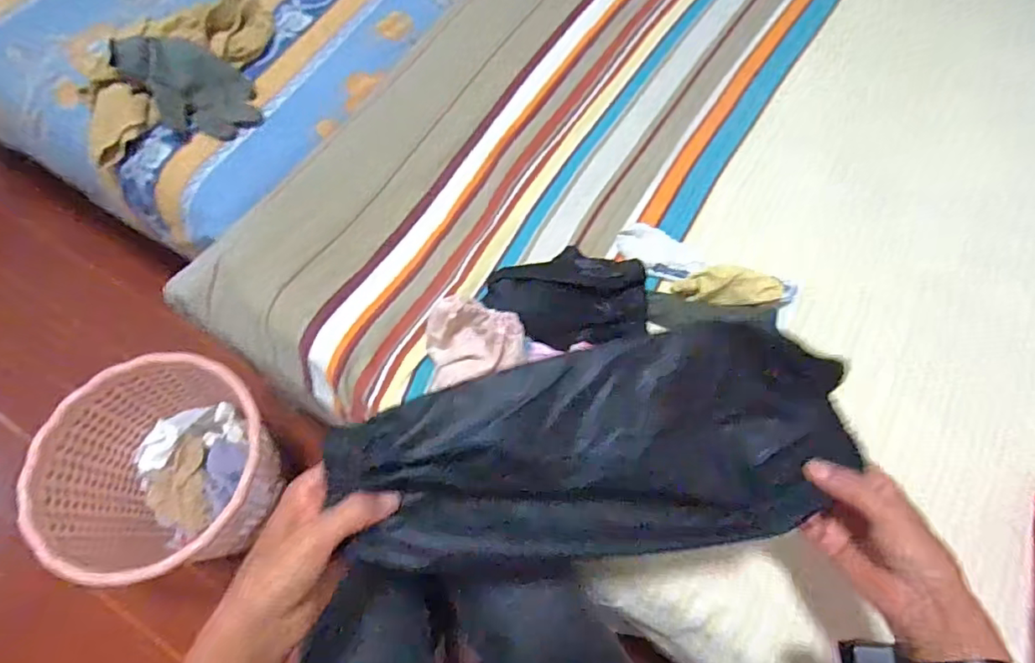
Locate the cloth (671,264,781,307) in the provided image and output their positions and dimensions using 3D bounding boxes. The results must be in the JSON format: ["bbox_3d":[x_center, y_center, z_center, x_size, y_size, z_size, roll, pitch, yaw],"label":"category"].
[{"bbox_3d":[0.231,-0.047,0.600,0.112,0.047,0.028,6,65,2],"label":"cloth"}]

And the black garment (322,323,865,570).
[{"bbox_3d":[0.061,0.077,0.372,0.344,0.040,0.140,-6,98,-10],"label":"black garment"}]

